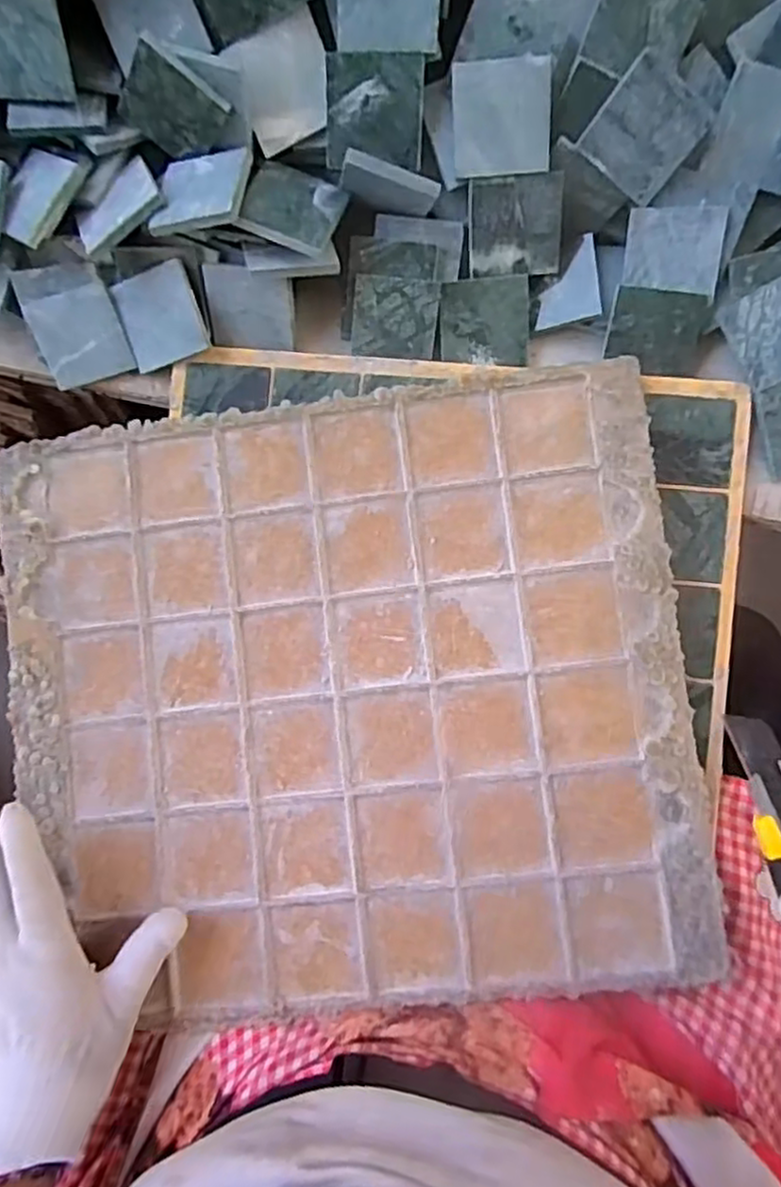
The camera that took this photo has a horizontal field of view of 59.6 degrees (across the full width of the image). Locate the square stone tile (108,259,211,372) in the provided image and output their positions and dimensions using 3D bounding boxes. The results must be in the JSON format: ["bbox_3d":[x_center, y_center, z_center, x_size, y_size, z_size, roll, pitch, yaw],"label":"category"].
[{"bbox_3d":[-0.128,-0.153,0.379,0.046,0.007,0.047,-7,116,20],"label":"square stone tile"}]

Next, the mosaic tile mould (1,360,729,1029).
[{"bbox_3d":[-0.025,0.052,0.364,0.345,0.026,0.315,-6,82,1],"label":"mosaic tile mould"}]

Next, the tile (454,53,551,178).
[{"bbox_3d":[0.055,-0.235,0.338,0.048,0.004,0.049,-4,109,-2],"label":"tile"}]

